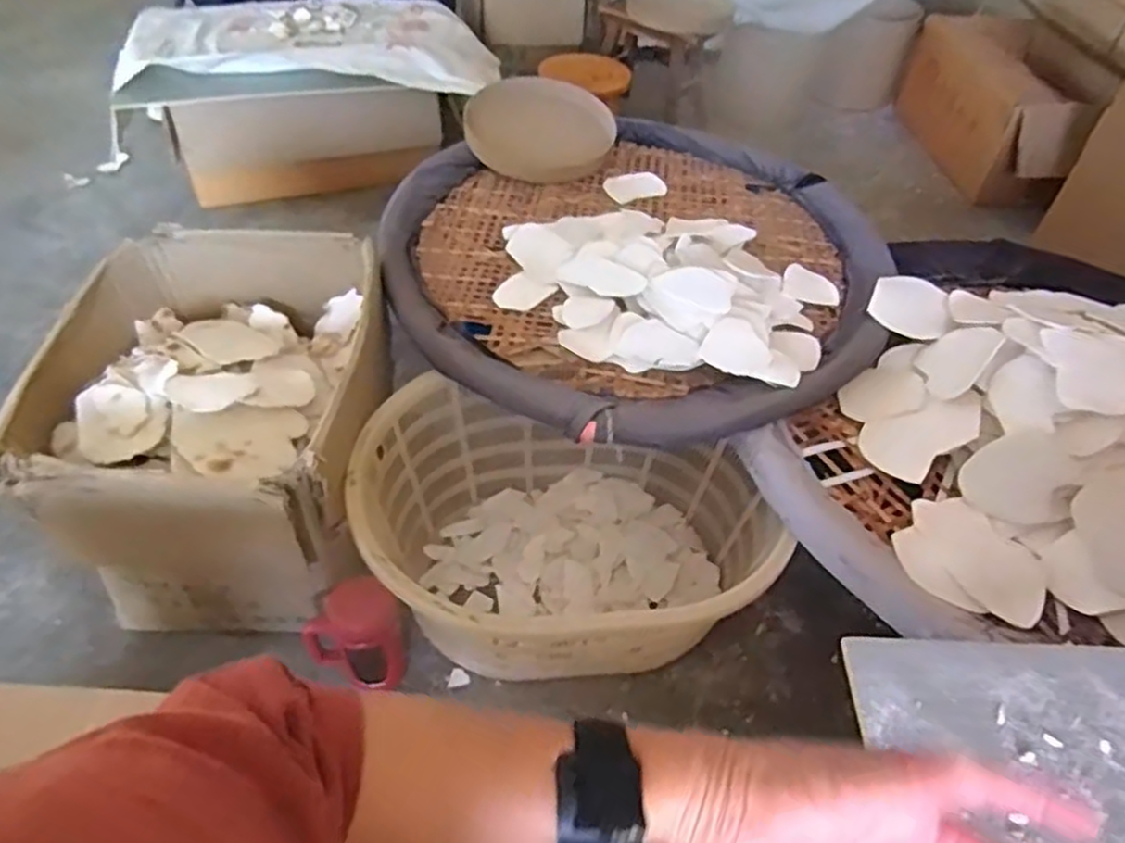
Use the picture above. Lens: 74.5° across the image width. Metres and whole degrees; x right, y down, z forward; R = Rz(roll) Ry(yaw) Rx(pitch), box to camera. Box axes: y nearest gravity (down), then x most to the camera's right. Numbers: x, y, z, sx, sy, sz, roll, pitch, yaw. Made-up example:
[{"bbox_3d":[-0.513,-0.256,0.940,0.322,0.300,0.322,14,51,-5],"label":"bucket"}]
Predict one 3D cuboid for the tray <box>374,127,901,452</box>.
[{"bbox_3d":[0.124,-0.287,1.238,0.796,0.085,0.794,2,47,-2],"label":"tray"}]

